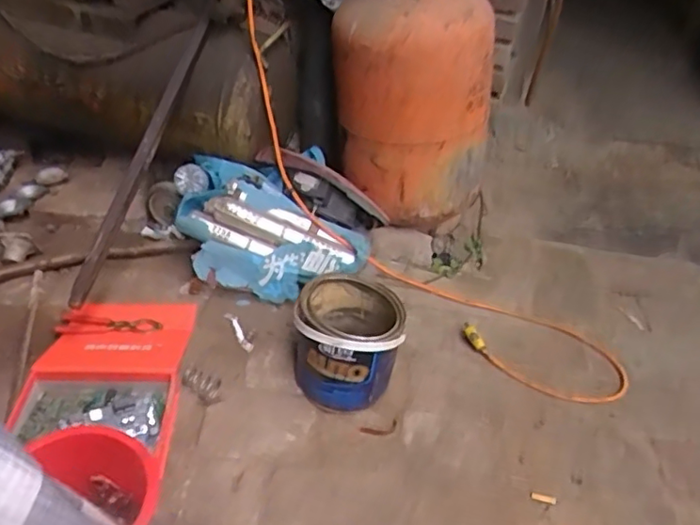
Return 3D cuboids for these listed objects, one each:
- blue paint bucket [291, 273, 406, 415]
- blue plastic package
[{"bbox_3d":[-0.003,0.121,0.917,0.163,0.162,0.180,0,38,-2],"label":"blue paint bucket"},{"bbox_3d":[-0.167,-0.054,1.129,0.392,0.152,0.219,13,40,11],"label":"blue plastic package"}]

